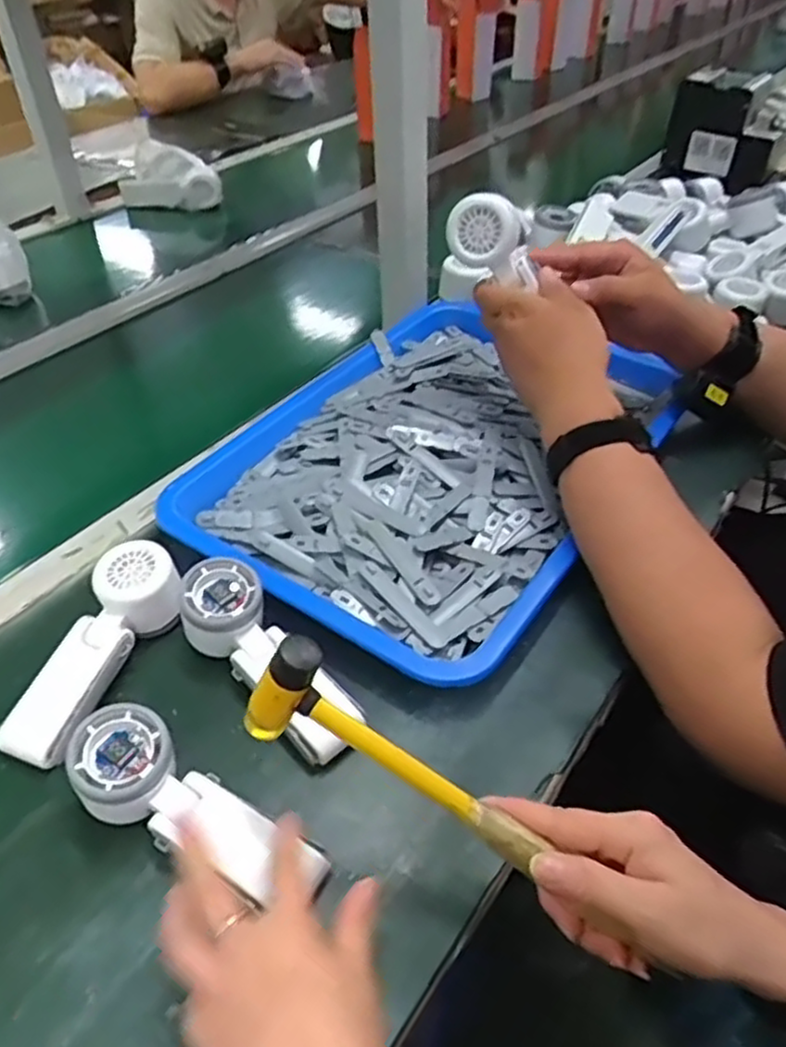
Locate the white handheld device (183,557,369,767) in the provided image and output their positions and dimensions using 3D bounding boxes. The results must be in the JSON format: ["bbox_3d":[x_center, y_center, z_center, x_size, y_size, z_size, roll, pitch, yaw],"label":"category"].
[{"bbox_3d":[-0.086,0.093,0.506,0.161,0.060,0.057,33,52,30],"label":"white handheld device"}]

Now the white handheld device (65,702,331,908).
[{"bbox_3d":[-0.117,0.171,0.430,0.167,0.041,0.055,26,49,13],"label":"white handheld device"}]

